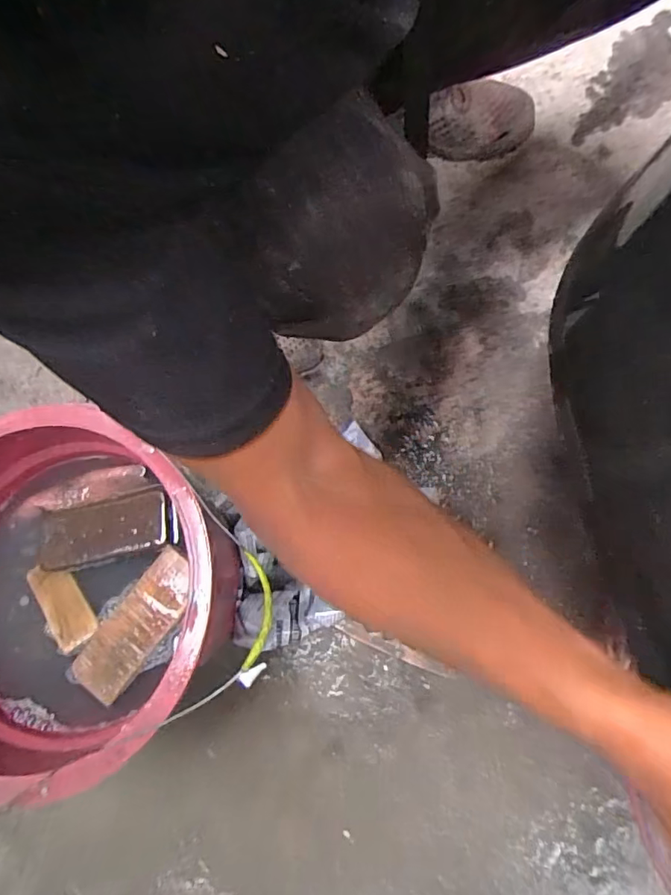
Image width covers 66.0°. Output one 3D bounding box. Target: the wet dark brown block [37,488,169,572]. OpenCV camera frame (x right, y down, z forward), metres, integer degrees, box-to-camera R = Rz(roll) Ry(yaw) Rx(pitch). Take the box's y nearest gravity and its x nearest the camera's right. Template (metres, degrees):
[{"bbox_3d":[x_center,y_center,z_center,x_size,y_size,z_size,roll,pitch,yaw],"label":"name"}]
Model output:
[{"bbox_3d":[-0.213,0.074,0.462,0.121,0.015,0.053,-13,76,11],"label":"wet dark brown block"}]

